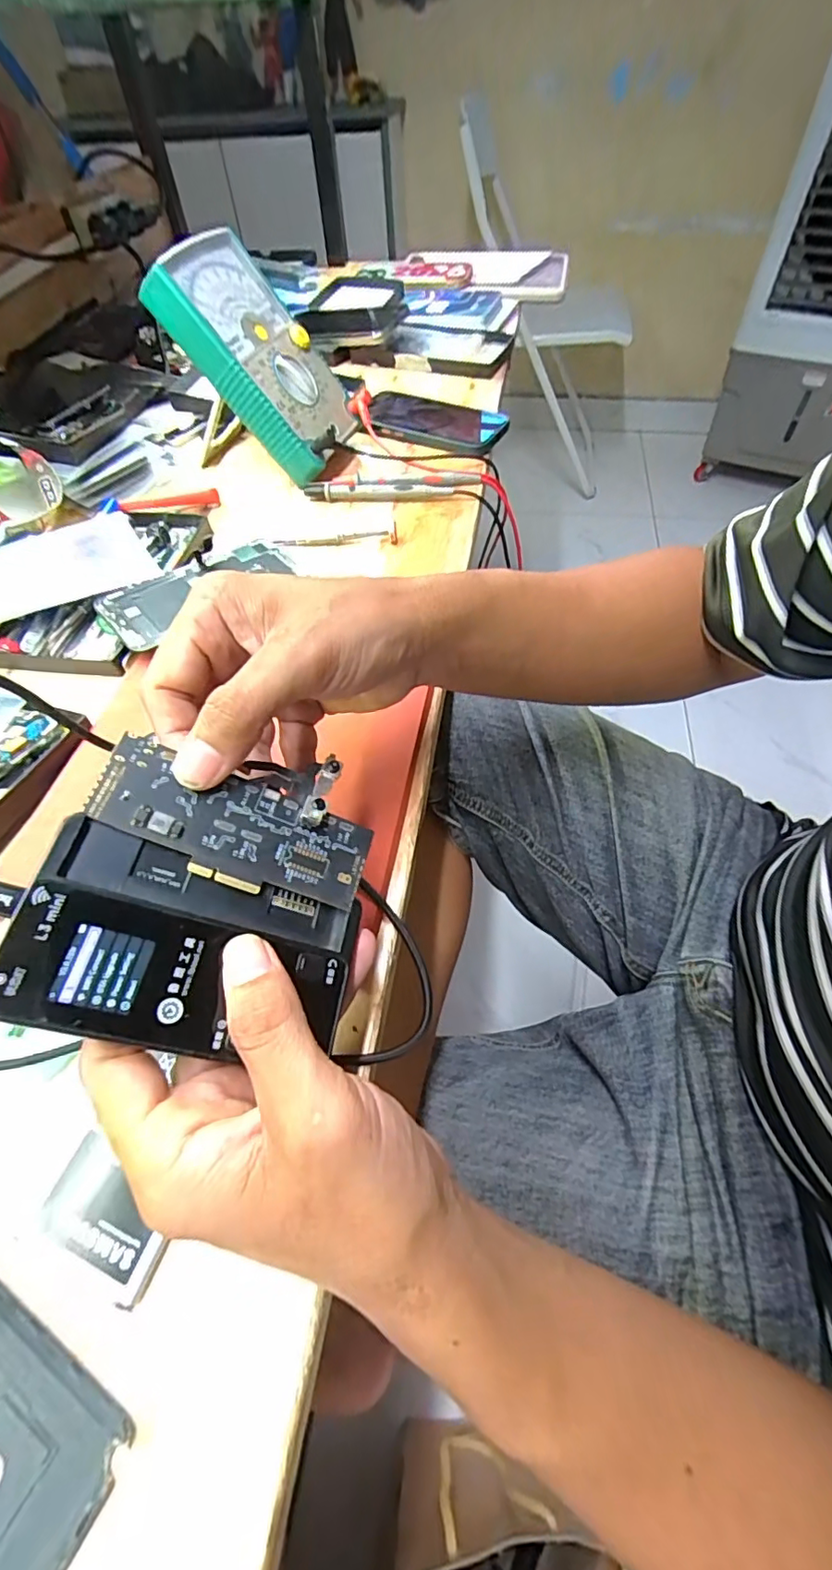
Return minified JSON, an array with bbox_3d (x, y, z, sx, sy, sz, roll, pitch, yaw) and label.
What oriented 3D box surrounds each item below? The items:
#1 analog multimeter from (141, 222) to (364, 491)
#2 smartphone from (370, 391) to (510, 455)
[{"bbox_3d":[-0.122,-0.350,0.454,0.043,0.164,0.113,-10,45,49],"label":"analog multimeter"},{"bbox_3d":[0.020,-0.354,0.536,0.140,0.011,0.070,31,62,22],"label":"smartphone"}]

